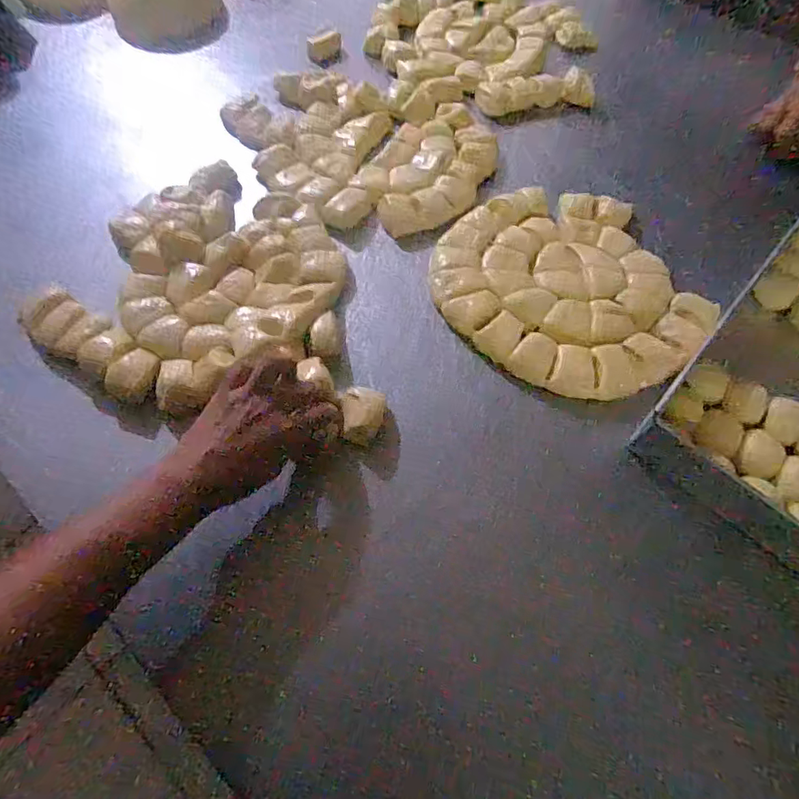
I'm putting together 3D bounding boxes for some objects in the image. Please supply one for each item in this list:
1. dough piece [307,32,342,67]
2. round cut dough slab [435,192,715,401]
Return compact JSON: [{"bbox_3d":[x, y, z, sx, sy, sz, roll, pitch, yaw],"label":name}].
[{"bbox_3d":[-0.105,-0.502,0.717,0.047,0.032,0.028,-11,63,-7],"label":"dough piece"},{"bbox_3d":[0.166,-0.115,0.518,0.237,0.023,0.257,1,62,-1],"label":"round cut dough slab"}]

